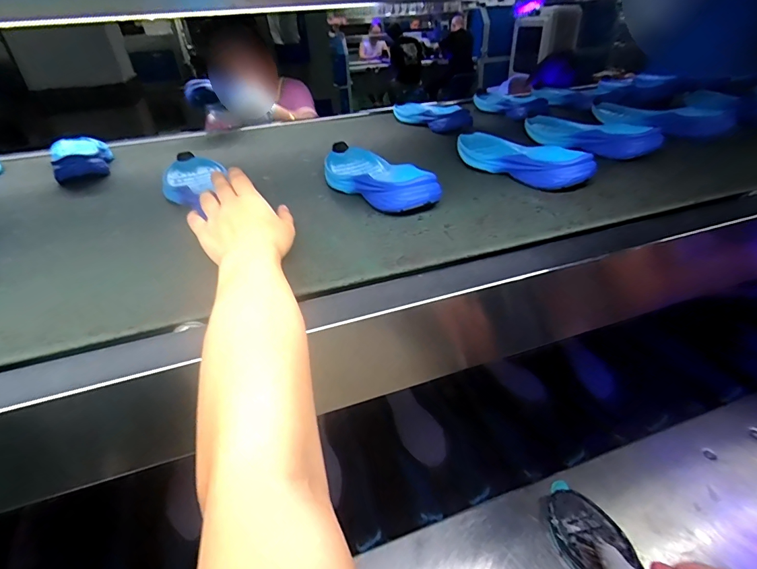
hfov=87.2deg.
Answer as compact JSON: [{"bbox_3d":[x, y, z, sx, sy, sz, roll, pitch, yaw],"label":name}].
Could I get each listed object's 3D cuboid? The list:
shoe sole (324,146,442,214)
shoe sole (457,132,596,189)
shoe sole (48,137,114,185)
[{"bbox_3d":[-0.010,-0.150,0.539,0.092,0.038,0.251,-17,37,-22],"label":"shoe sole"},{"bbox_3d":[0.201,-0.188,0.577,0.091,0.036,0.232,-21,38,-26],"label":"shoe sole"},{"bbox_3d":[-0.525,-0.232,0.703,0.096,0.040,0.213,-24,40,-29],"label":"shoe sole"}]

